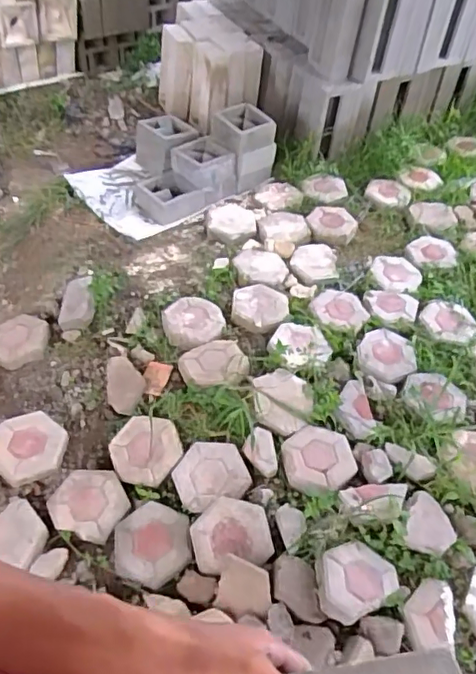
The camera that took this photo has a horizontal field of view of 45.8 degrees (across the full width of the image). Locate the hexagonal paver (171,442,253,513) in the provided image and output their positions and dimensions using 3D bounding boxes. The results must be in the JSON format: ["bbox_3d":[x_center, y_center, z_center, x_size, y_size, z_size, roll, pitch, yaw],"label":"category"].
[{"bbox_3d":[-0.080,0.387,1.596,0.198,0.048,0.193,-17,51,-17],"label":"hexagonal paver"}]

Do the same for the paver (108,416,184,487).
[{"bbox_3d":[-0.274,0.328,1.653,0.211,0.060,0.193,9,47,5],"label":"paver"}]

